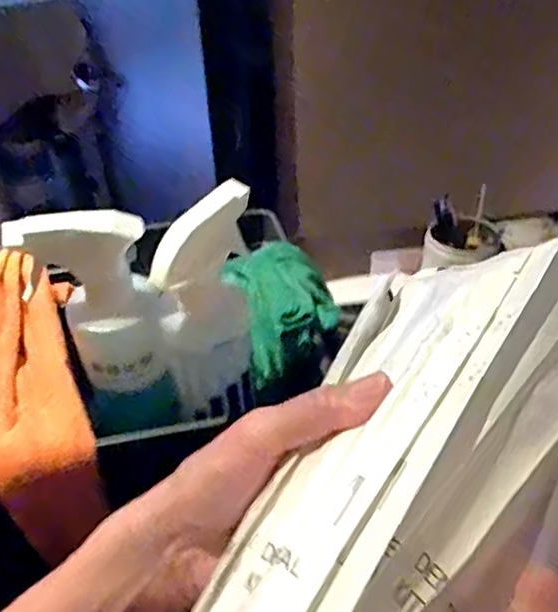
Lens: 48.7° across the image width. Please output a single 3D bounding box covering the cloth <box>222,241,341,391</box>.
[{"bbox_3d":[0.004,-0.002,0.524,0.083,0.043,0.123,-13,40,-12],"label":"cloth"}]

